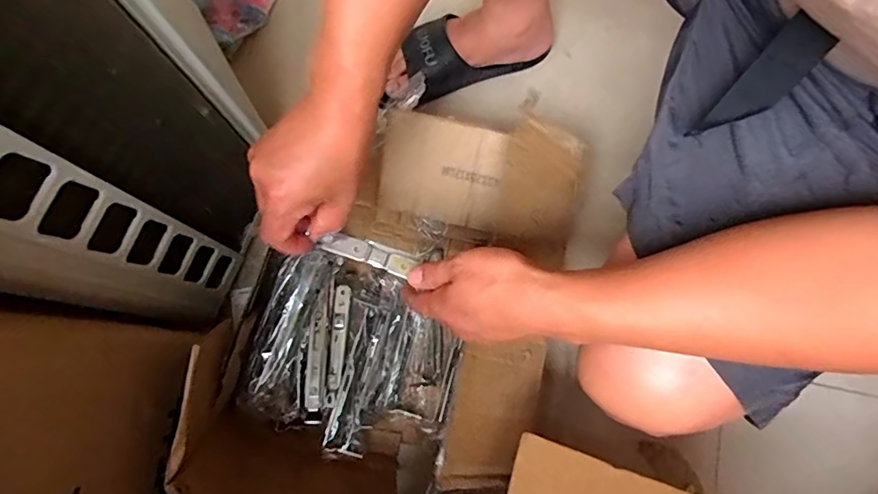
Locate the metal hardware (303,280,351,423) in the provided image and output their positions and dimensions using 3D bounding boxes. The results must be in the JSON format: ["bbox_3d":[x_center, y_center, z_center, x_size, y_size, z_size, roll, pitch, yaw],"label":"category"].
[{"bbox_3d":[-0.147,0.137,0.649,0.042,0.027,0.172,4,78,1],"label":"metal hardware"}]

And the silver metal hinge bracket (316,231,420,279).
[{"bbox_3d":[-0.070,0.006,0.486,0.092,0.008,0.023,17,79,1],"label":"silver metal hinge bracket"}]

